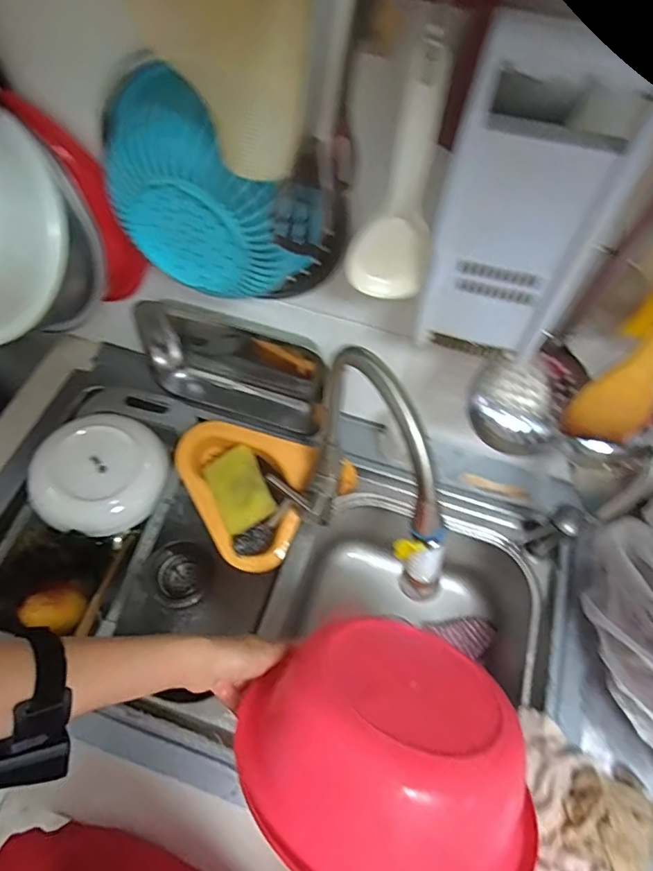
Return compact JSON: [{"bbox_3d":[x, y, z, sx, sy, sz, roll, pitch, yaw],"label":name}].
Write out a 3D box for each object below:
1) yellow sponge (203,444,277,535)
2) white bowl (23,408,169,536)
[{"bbox_3d":[-0.125,0.076,0.735,0.084,0.014,0.108,-29,84,16],"label":"yellow sponge"},{"bbox_3d":[-0.333,0.049,0.749,0.188,0.053,0.177,1,61,-2],"label":"white bowl"}]

